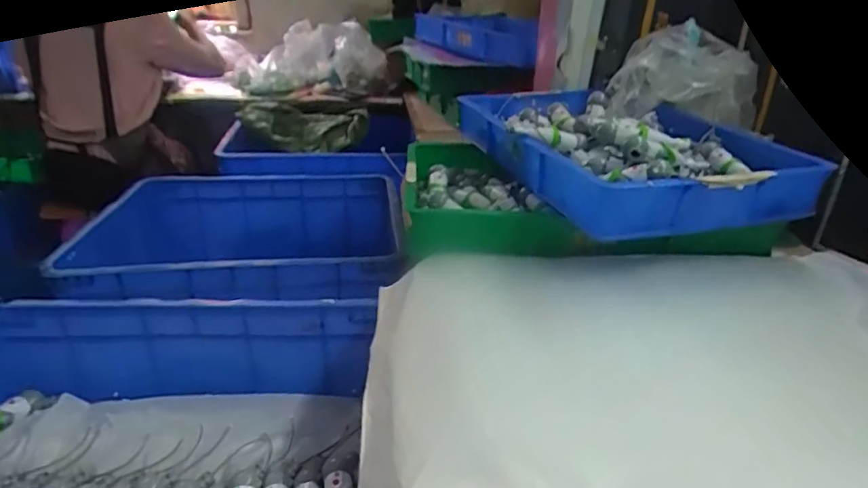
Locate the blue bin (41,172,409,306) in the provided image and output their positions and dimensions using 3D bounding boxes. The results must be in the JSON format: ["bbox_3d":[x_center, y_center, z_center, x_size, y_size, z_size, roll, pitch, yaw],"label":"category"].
[{"bbox_3d":[-0.376,0.010,1.140,0.588,0.213,0.517,-2,25,-8],"label":"blue bin"}]

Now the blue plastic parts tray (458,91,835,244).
[{"bbox_3d":[0.294,-0.168,0.929,0.367,0.106,0.556,-5,26,-15],"label":"blue plastic parts tray"}]

